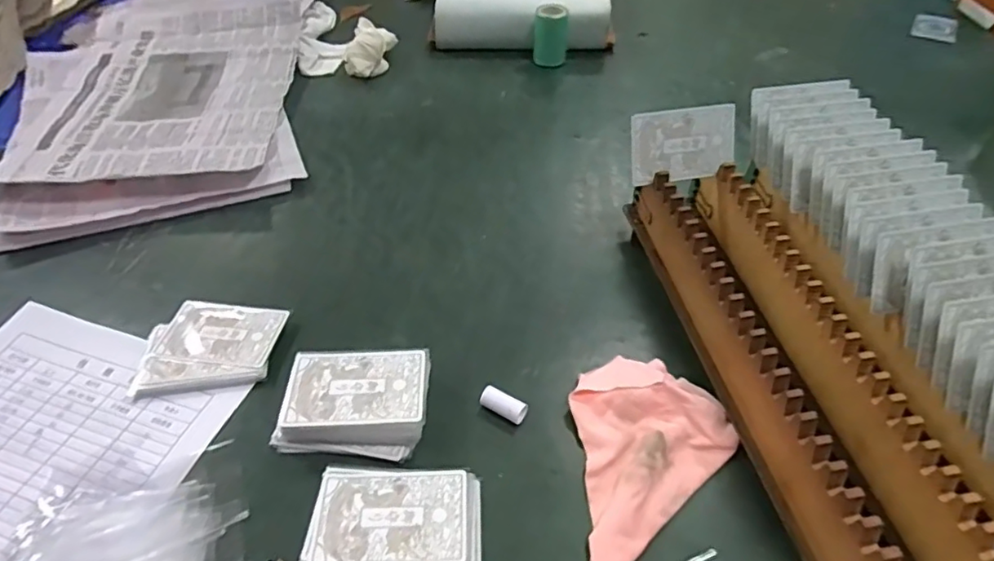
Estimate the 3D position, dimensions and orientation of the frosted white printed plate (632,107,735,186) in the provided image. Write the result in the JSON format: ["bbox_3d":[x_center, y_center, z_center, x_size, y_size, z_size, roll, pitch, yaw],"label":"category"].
[{"bbox_3d":[0.146,-0.106,0.452,0.084,0.053,0.006,-9,14,-8],"label":"frosted white printed plate"}]

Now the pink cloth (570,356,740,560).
[{"bbox_3d":[0.077,0.102,0.357,0.135,0.020,0.094,-33,54,-27],"label":"pink cloth"}]

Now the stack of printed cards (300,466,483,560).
[{"bbox_3d":[-0.057,0.137,0.332,0.095,0.010,0.060,-1,46,-1],"label":"stack of printed cards"}]

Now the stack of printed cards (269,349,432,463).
[{"bbox_3d":[-0.090,0.078,0.376,0.090,0.028,0.065,5,47,5],"label":"stack of printed cards"}]

